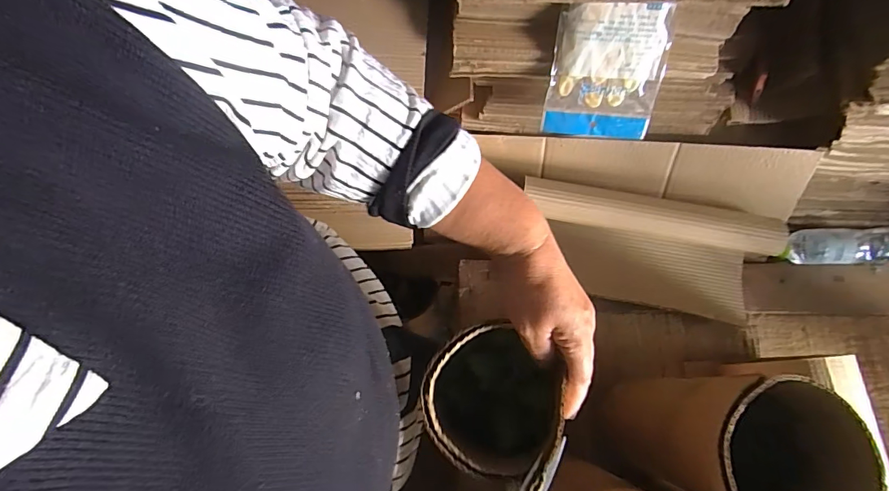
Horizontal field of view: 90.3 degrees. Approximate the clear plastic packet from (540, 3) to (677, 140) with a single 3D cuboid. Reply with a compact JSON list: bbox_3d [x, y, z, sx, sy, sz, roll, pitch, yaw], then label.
[{"bbox_3d":[0.205,-0.218,0.567,0.136,0.167,0.016,6,43,9],"label":"clear plastic packet"}]

